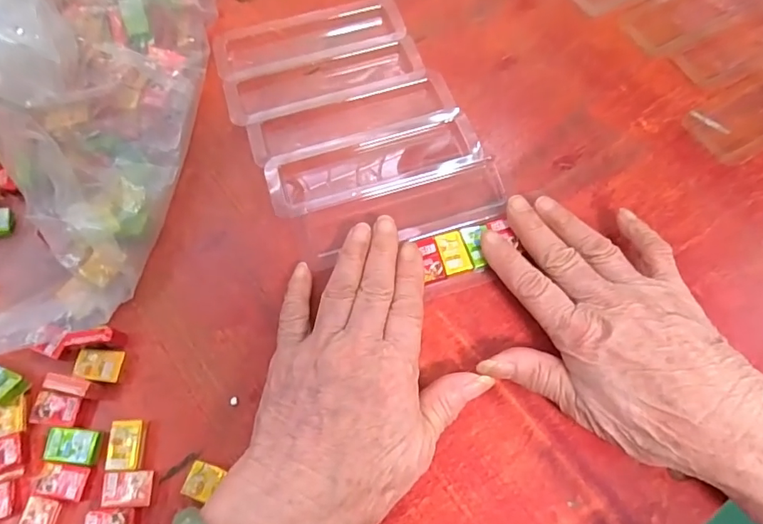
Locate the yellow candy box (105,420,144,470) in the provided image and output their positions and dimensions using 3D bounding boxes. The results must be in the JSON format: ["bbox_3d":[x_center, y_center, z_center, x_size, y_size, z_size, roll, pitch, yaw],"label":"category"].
[{"bbox_3d":[-0.136,0.097,0.262,0.017,0.006,0.025,-1,69,0],"label":"yellow candy box"}]

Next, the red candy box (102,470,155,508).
[{"bbox_3d":[-0.130,0.116,0.253,0.025,0.005,0.017,-2,69,0],"label":"red candy box"}]

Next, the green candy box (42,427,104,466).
[{"bbox_3d":[-0.163,0.097,0.260,0.029,0.004,0.017,6,69,3],"label":"green candy box"}]

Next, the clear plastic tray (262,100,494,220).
[{"bbox_3d":[-0.007,-0.067,0.330,0.138,0.017,0.044,-13,69,-4],"label":"clear plastic tray"}]

